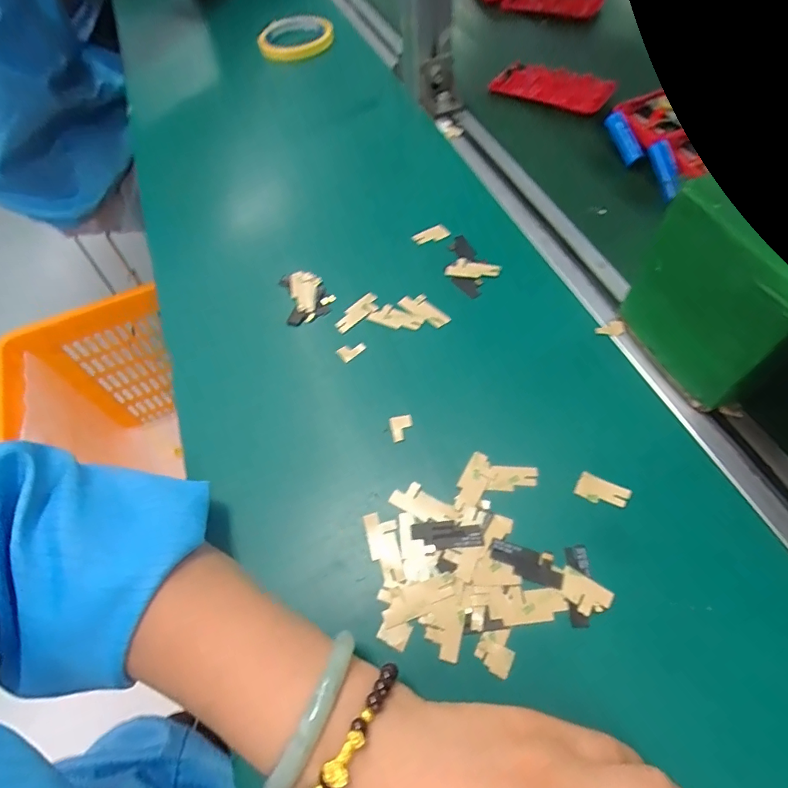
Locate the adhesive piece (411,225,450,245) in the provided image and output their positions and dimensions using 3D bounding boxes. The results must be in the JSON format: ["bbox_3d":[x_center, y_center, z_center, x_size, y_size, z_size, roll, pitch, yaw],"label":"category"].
[{"bbox_3d":[0.032,-0.134,0.394,0.030,0.005,0.017,-27,61,-11],"label":"adhesive piece"}]

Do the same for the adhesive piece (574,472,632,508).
[{"bbox_3d":[0.122,0.058,0.271,0.029,0.004,0.015,23,64,17],"label":"adhesive piece"}]

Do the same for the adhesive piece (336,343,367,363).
[{"bbox_3d":[-0.031,-0.031,0.336,0.020,0.005,0.011,-31,62,-14],"label":"adhesive piece"}]

